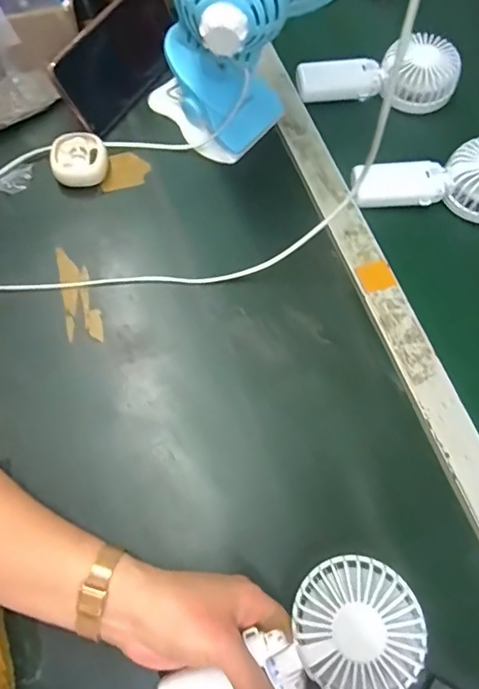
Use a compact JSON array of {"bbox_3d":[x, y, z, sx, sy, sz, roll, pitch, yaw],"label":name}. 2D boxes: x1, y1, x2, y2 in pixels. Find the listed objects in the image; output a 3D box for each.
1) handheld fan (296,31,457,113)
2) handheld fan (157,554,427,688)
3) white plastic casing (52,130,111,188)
[{"bbox_3d":[0.159,-0.308,0.561,0.180,0.044,0.075,-8,70,-6],"label":"handheld fan"},{"bbox_3d":[0.037,0.214,0.328,0.179,0.030,0.081,-28,73,1],"label":"handheld fan"},{"bbox_3d":[-0.165,-0.190,0.508,0.055,0.026,0.054,1,69,-2],"label":"white plastic casing"}]

